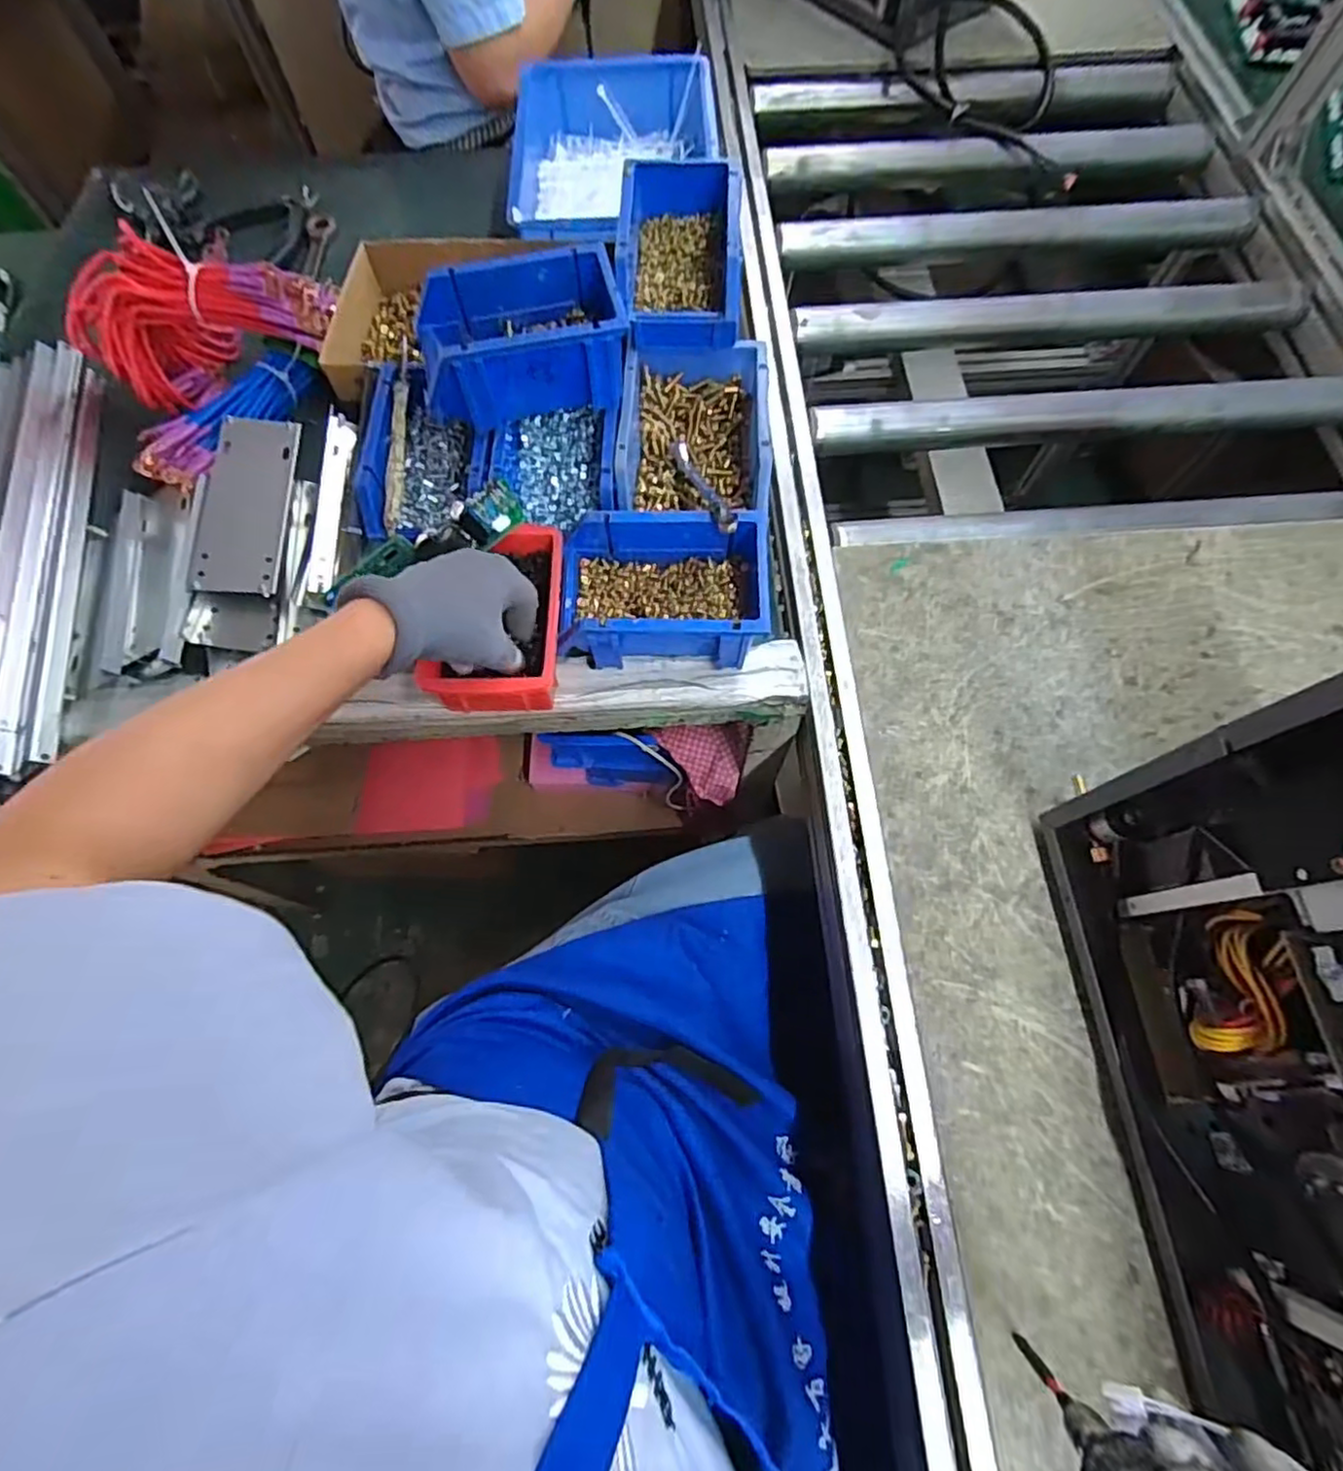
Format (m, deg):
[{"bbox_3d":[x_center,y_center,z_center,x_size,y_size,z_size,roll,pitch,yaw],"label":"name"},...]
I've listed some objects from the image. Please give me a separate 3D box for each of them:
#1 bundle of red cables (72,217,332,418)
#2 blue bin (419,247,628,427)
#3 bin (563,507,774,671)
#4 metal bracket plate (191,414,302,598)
[{"bbox_3d":[-0.426,-0.378,0.606,0.217,0.108,0.107,-10,69,-3],"label":"bundle of red cables"},{"bbox_3d":[-0.116,-0.310,0.514,0.151,0.064,0.102,-12,69,-4],"label":"blue bin"},{"bbox_3d":[-0.007,-0.120,0.515,0.155,0.069,0.126,0,69,1],"label":"bin"},{"bbox_3d":[-0.361,-0.198,0.558,0.062,0.012,0.172,0,71,-13],"label":"metal bracket plate"}]

